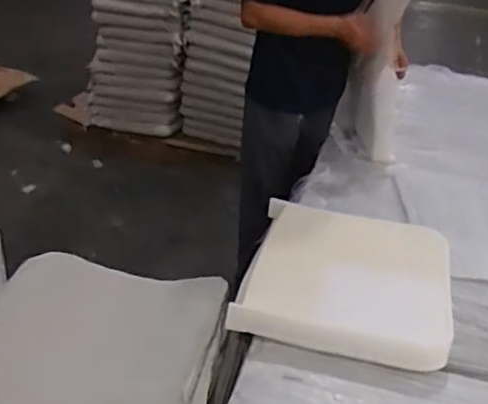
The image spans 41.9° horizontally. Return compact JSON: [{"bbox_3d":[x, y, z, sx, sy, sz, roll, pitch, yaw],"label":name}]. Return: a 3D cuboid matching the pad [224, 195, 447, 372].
[{"bbox_3d":[0.225,0.156,1.372,0.413,0.104,0.440,11,31,11],"label":"pad"}]

